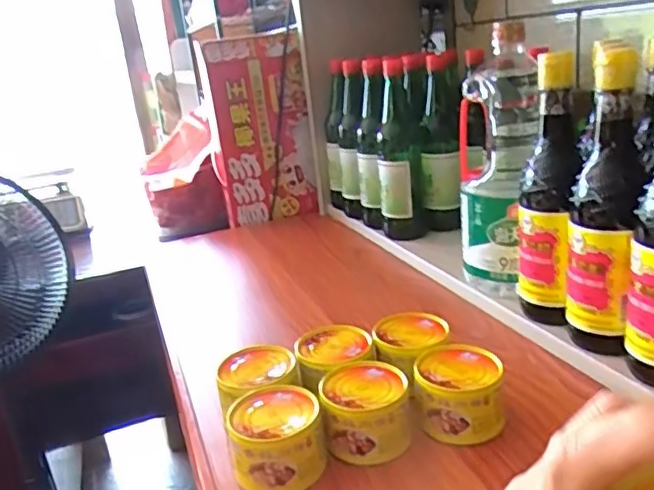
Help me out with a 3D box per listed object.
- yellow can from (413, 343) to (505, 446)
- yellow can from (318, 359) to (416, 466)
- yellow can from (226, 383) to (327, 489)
[{"bbox_3d":[0.109,0.122,0.486,0.069,0.046,0.081,-1,19,17],"label":"yellow can"},{"bbox_3d":[0.031,0.135,0.478,0.069,0.050,0.075,-6,18,2],"label":"yellow can"},{"bbox_3d":[-0.039,0.149,0.453,0.069,0.052,0.074,-6,18,2],"label":"yellow can"}]

